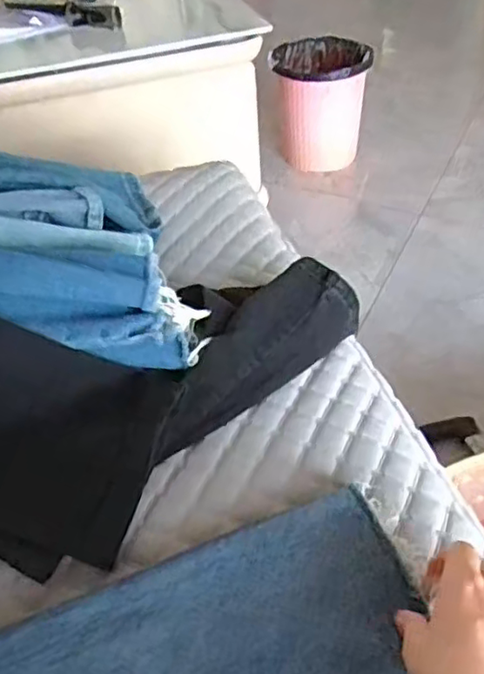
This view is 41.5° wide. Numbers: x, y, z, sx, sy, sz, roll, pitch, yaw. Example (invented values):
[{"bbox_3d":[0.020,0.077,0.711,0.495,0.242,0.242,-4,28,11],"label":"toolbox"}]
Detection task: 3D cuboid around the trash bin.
[{"bbox_3d":[0.213,-0.615,1.715,0.235,0.286,0.235,-5,44,0],"label":"trash bin"}]

